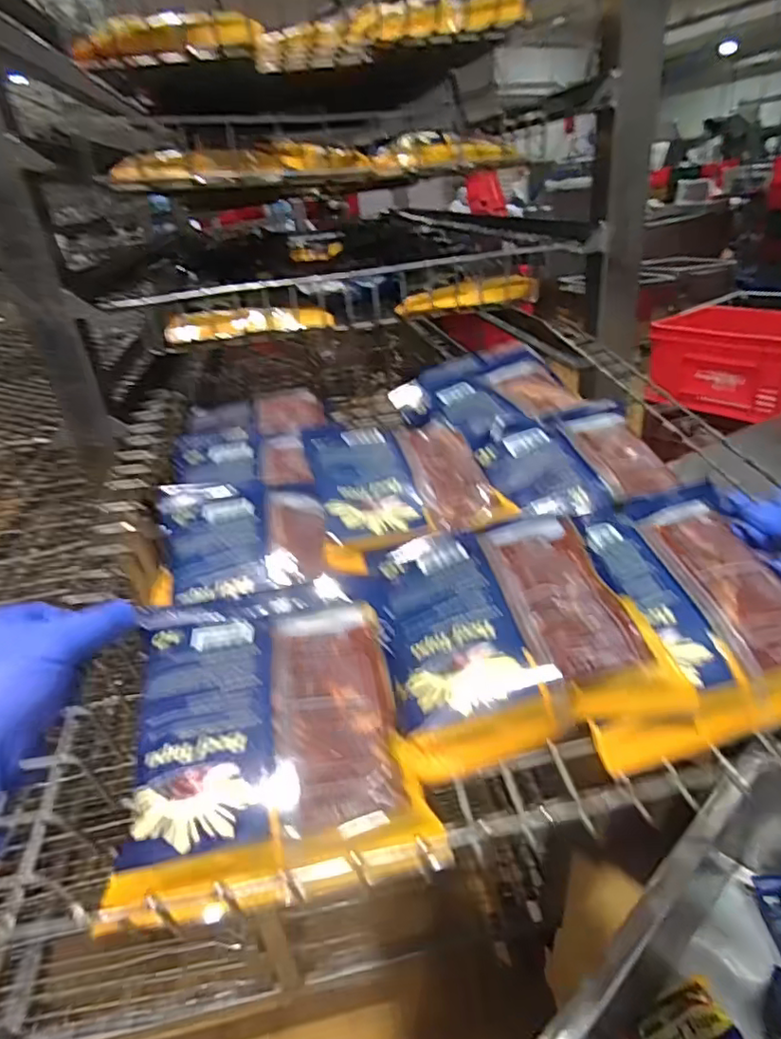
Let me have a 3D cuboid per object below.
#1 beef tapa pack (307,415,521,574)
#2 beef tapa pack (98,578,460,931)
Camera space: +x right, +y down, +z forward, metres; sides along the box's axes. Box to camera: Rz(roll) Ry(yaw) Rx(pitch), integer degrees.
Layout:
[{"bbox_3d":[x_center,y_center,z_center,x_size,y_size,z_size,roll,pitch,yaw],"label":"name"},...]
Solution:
[{"bbox_3d":[0.009,-0.031,0.448,0.131,0.011,0.151,-10,45,-7],"label":"beef tapa pack"},{"bbox_3d":[-0.062,0.100,0.297,0.135,0.017,0.166,-9,41,-7],"label":"beef tapa pack"}]

